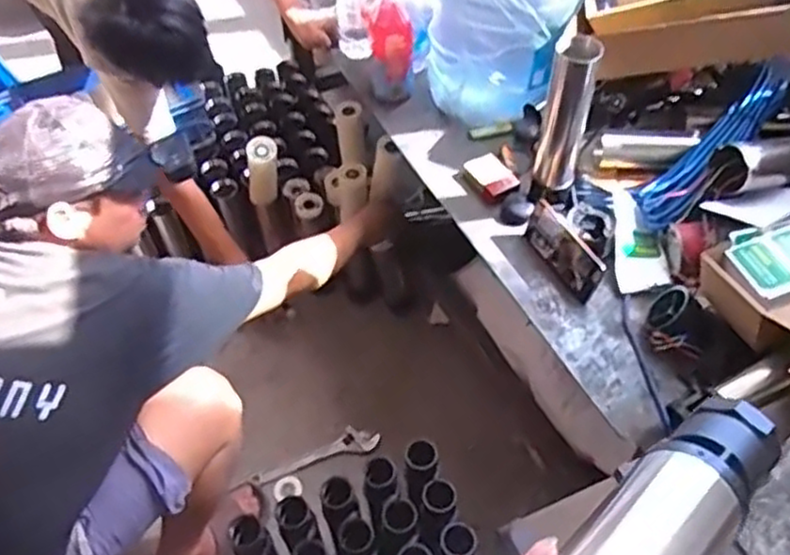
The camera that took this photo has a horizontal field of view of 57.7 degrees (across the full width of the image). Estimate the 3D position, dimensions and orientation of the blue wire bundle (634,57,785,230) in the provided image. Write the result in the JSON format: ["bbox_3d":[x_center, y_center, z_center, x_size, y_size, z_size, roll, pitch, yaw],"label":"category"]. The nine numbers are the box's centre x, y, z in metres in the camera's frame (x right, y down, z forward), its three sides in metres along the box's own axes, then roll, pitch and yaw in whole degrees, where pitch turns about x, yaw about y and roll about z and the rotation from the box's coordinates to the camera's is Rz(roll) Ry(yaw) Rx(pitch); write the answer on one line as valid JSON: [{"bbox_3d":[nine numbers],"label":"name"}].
[{"bbox_3d":[0.507,-0.215,1.120,0.358,0.055,0.090,-43,61,-9],"label":"blue wire bundle"}]

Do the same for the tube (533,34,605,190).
[{"bbox_3d":[0.256,-0.240,1.078,0.066,0.239,0.051,7,53,8],"label":"tube"}]

